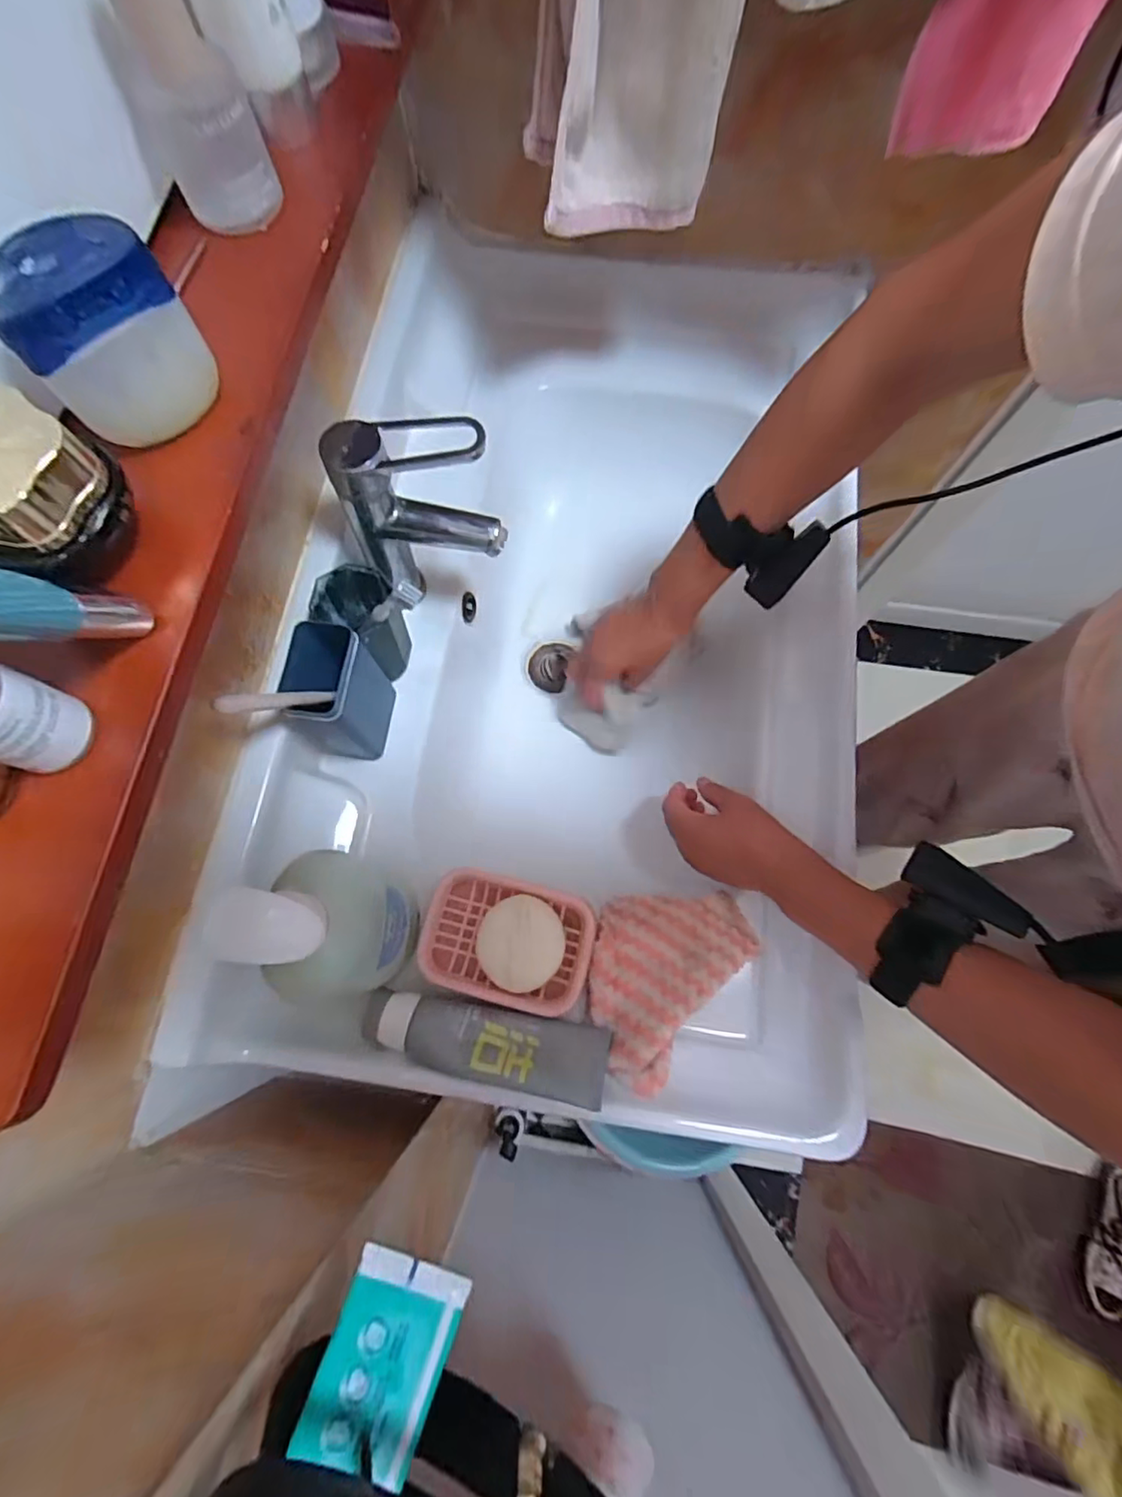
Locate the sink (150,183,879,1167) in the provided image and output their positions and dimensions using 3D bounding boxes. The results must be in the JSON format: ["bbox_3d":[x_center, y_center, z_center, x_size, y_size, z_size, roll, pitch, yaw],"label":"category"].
[{"bbox_3d":[0.022,-0.113,0.589,0.458,0.220,0.792,8,74,3],"label":"sink"}]

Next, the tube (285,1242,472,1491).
[{"bbox_3d":[-0.085,0.279,0.202,0.043,0.034,0.165,18,74,6],"label":"tube"}]

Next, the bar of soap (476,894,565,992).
[{"bbox_3d":[-0.029,0.139,0.425,0.060,0.014,0.062,-2,73,0],"label":"bar of soap"}]

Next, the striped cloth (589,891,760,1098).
[{"bbox_3d":[0.073,0.163,0.455,0.104,0.021,0.150,37,60,22],"label":"striped cloth"}]

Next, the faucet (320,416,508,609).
[{"bbox_3d":[-0.105,-0.176,0.471,0.118,0.167,0.055,-3,73,0],"label":"faucet"}]

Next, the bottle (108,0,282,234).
[{"bbox_3d":[-0.158,-0.278,0.248,0.041,0.079,0.048,-26,75,-7],"label":"bottle"}]

